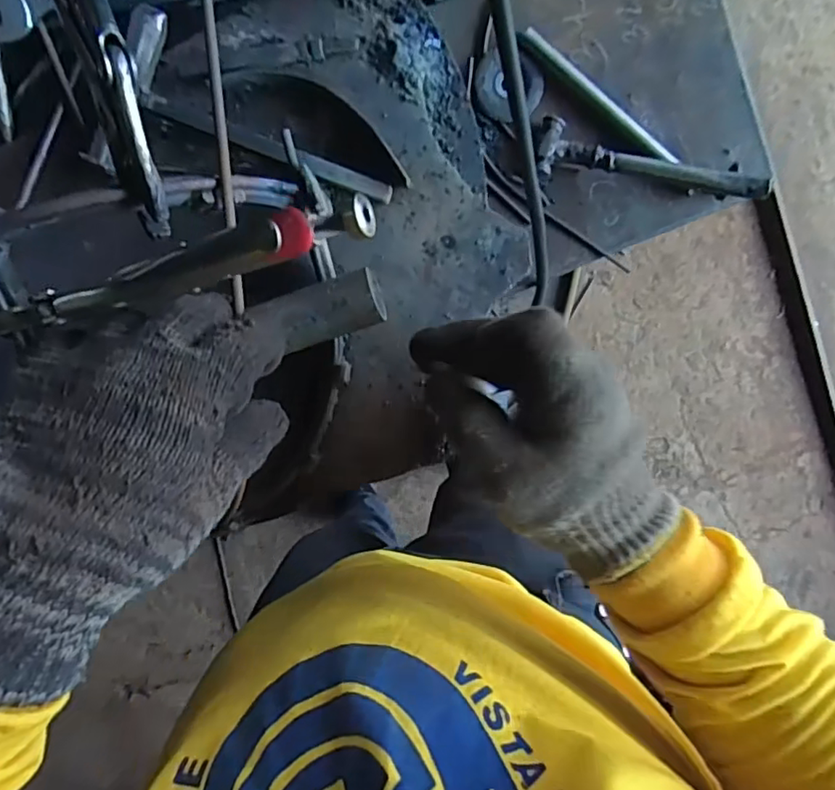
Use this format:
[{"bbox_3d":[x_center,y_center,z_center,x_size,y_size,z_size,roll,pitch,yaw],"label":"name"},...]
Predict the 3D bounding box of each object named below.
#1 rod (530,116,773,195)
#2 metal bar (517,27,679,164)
[{"bbox_3d":[0.242,-0.241,0.616,0.234,0.049,0.061,17,96,14],"label":"rod"},{"bbox_3d":[0.190,-0.316,0.622,0.206,0.024,0.019,42,98,-5],"label":"metal bar"}]

